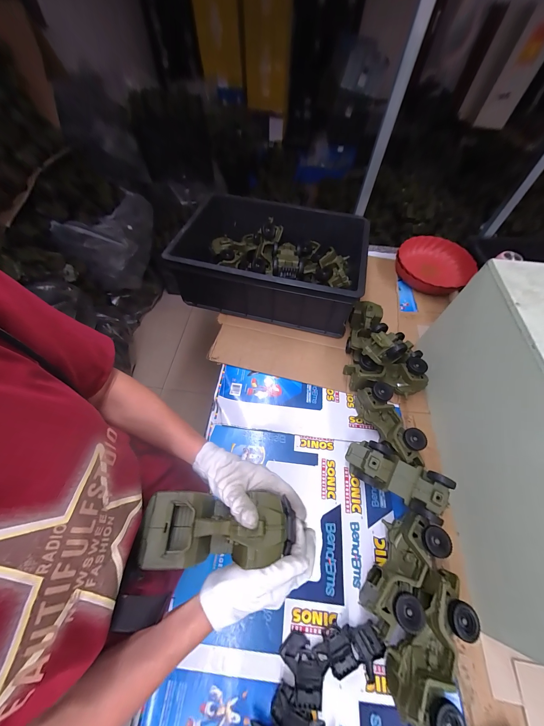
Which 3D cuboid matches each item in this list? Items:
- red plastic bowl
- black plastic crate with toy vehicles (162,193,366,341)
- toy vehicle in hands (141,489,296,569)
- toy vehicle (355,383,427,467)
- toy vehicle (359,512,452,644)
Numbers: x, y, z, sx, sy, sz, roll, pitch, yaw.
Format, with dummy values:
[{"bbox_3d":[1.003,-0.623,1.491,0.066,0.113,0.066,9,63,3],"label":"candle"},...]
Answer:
[{"bbox_3d":[0.549,-0.334,0.847,0.234,0.071,0.228,1,61,-1],"label":"red plastic bowl"},{"bbox_3d":[-0.026,-0.326,0.776,0.579,0.183,0.382,14,61,6],"label":"black plastic crate with toy vehicles"},{"bbox_3d":[-0.066,0.215,0.314,0.182,0.069,0.089,5,58,-4],"label":"toy vehicle in hands"},{"bbox_3d":[0.257,0.142,0.557,0.081,0.078,0.176,-18,63,-11],"label":"toy vehicle"},{"bbox_3d":[0.220,0.351,0.427,0.080,0.081,0.190,36,66,17],"label":"toy vehicle"}]

